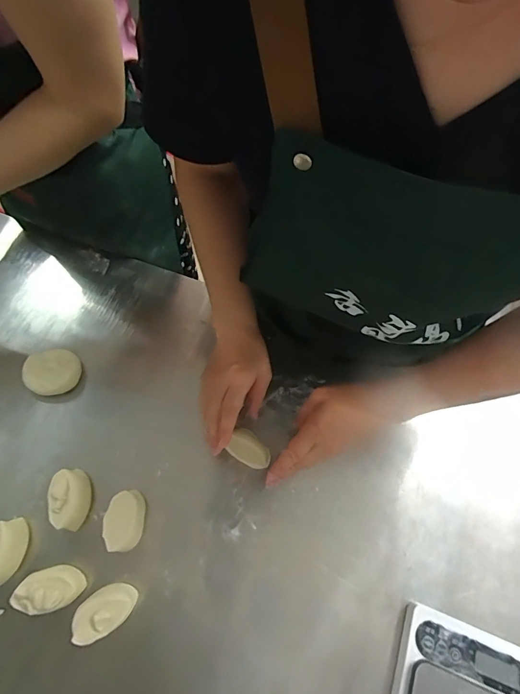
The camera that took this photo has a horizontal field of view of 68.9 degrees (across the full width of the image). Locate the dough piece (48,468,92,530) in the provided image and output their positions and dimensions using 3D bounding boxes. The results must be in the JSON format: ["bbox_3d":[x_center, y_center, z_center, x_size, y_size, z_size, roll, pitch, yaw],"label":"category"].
[{"bbox_3d":[-0.228,0.181,0.454,0.041,0.042,0.070,-16,67,-10],"label":"dough piece"}]

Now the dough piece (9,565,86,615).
[{"bbox_3d":[-0.229,0.262,0.411,0.064,0.035,0.040,-12,66,-8],"label":"dough piece"}]

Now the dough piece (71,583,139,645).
[{"bbox_3d":[-0.166,0.284,0.410,0.062,0.037,0.040,-29,70,-15],"label":"dough piece"}]

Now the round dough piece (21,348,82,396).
[{"bbox_3d":[-0.290,0.034,0.529,0.076,0.019,0.065,10,65,2],"label":"round dough piece"}]

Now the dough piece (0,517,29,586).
[{"bbox_3d":[-0.289,0.230,0.427,0.037,0.039,0.064,11,65,2],"label":"dough piece"}]

